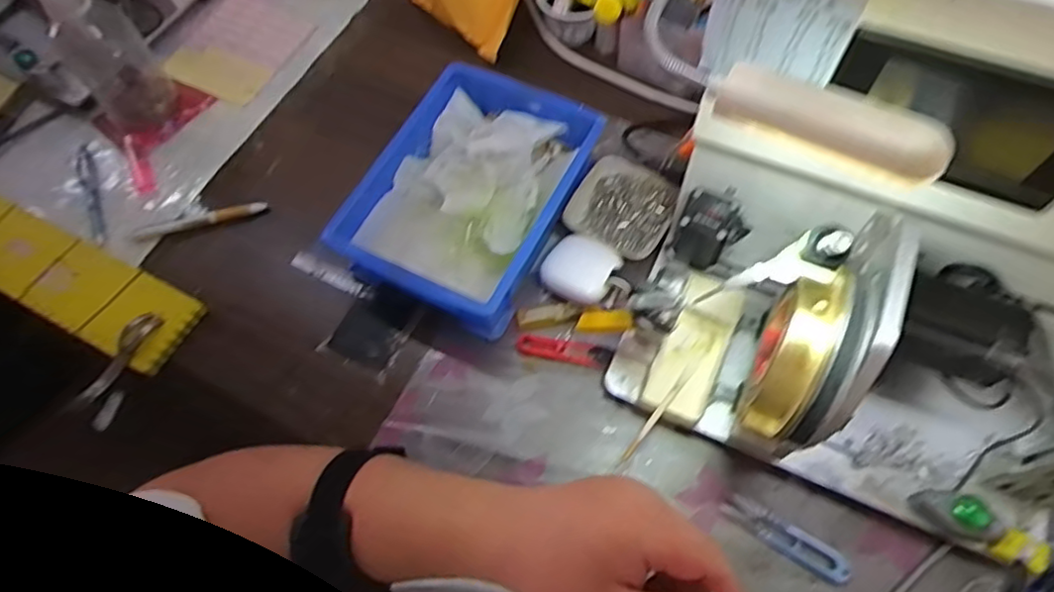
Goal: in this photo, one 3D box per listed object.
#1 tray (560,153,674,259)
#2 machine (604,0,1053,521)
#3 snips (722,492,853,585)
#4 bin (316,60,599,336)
[{"bbox_3d":[0.095,-0.088,0.631,0.098,0.022,0.098,31,70,16],"label":"tray"},{"bbox_3d":[0.250,-0.021,0.399,0.367,0.329,0.237,15,66,10],"label":"machine"},{"bbox_3d":[0.206,0.192,0.498,0.099,0.010,0.024,31,70,16],"label":"snips"},{"bbox_3d":[-0.048,-0.101,0.615,0.176,0.069,0.249,25,68,14],"label":"bin"}]

